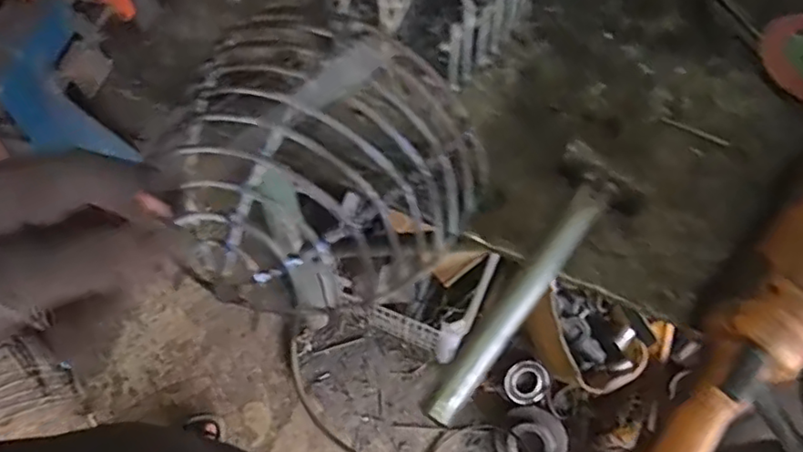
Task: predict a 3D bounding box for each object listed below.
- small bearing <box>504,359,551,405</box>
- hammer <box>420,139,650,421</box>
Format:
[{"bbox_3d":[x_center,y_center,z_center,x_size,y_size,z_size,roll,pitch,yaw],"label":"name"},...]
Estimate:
[{"bbox_3d":[0.251,0.313,1.217,0.087,0.015,0.082,-15,90,2],"label":"small bearing"},{"bbox_3d":[0.090,0.042,0.443,0.064,0.026,0.232,37,72,14],"label":"hammer"}]

